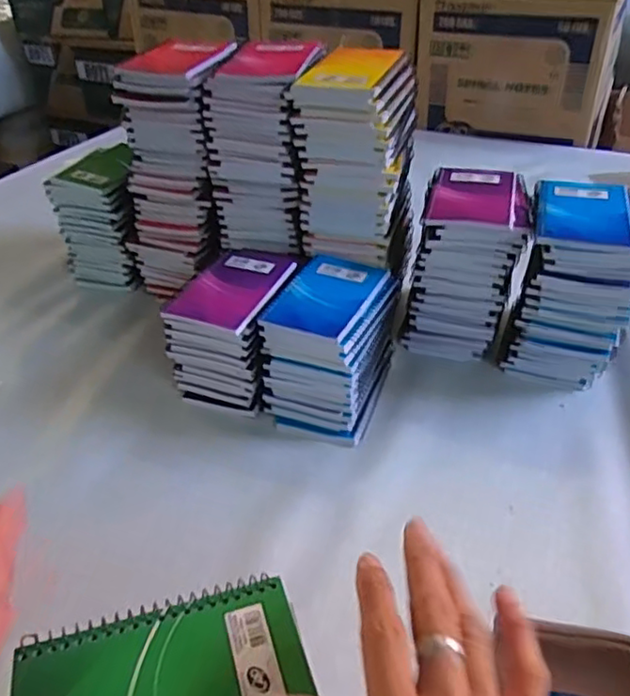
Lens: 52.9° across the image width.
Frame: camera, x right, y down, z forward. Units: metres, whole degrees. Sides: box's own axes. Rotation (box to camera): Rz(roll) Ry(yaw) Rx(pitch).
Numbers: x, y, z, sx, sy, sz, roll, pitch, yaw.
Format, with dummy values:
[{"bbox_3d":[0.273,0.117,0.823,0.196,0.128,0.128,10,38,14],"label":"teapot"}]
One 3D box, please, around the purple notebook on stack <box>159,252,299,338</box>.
[{"bbox_3d":[-0.079,-0.059,0.622,0.085,0.013,0.135,15,39,16],"label":"purple notebook on stack"}]

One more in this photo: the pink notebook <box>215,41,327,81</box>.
[{"bbox_3d":[-0.045,-0.293,0.653,0.097,0.018,0.130,6,36,11],"label":"pink notebook"}]

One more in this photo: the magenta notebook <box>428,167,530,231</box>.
[{"bbox_3d":[0.169,-0.155,0.647,0.098,0.016,0.124,8,38,12],"label":"magenta notebook"}]

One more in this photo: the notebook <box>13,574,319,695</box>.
[{"bbox_3d":[-0.068,0.152,0.285,0.127,0.005,0.083,-11,37,-13],"label":"notebook"}]

